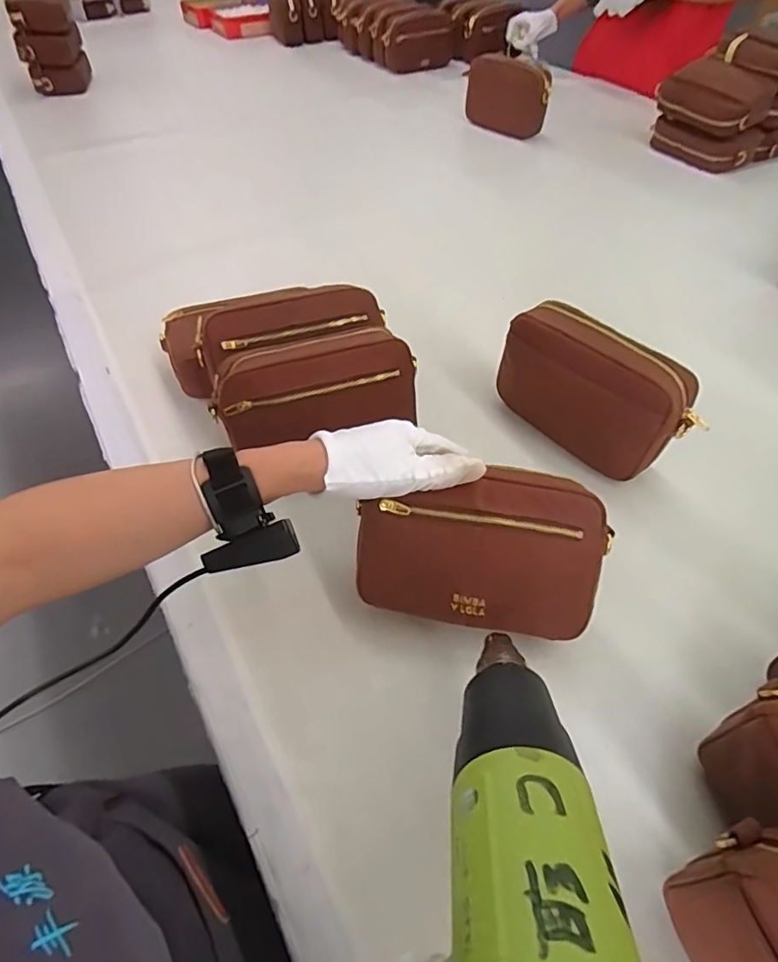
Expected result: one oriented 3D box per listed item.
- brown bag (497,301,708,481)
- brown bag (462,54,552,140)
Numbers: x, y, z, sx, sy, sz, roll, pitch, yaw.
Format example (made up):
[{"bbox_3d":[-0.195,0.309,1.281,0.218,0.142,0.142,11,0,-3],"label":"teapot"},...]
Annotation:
[{"bbox_3d":[0.213,-0.094,0.577,0.061,0.135,0.206,-36,59,-25],"label":"brown bag"},{"bbox_3d":[0.250,-0.863,1.210,0.085,0.127,0.211,-29,56,-21],"label":"brown bag"}]

